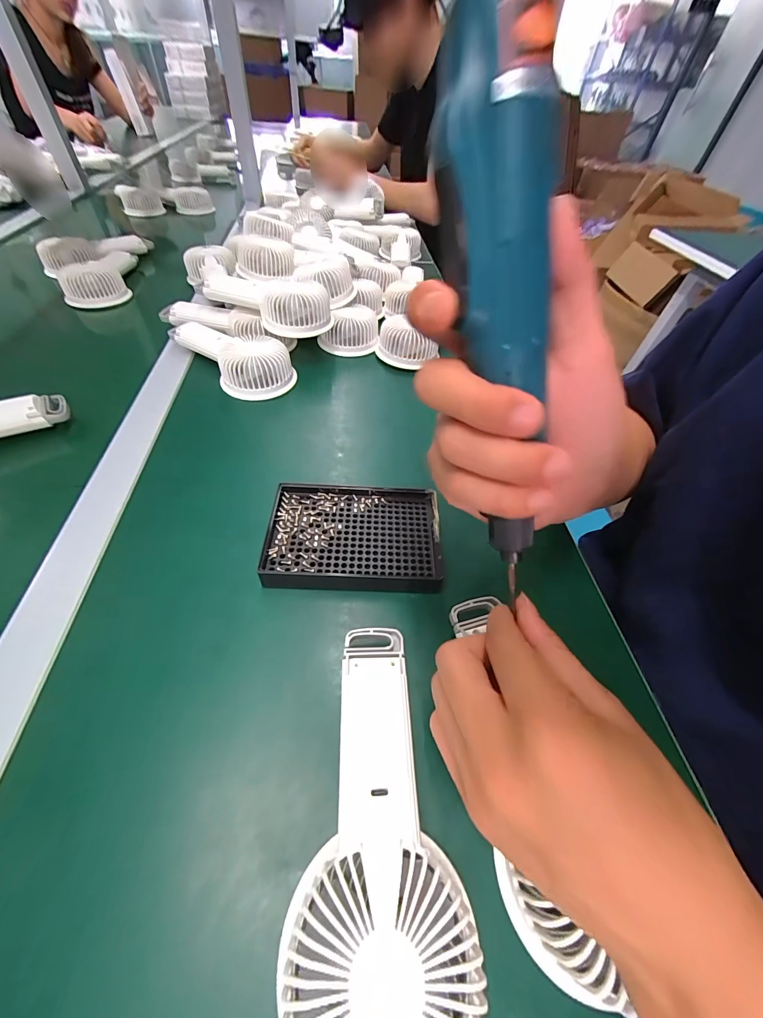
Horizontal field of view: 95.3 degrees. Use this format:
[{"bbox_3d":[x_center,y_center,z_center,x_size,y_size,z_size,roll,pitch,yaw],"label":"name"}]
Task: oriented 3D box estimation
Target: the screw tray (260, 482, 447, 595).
[{"bbox_3d":[-0.022,0.021,0.290,0.138,0.015,0.098,2,52,-4],"label":"screw tray"}]

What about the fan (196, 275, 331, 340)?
[{"bbox_3d":[-0.144,-0.272,0.453,0.168,0.046,0.083,29,55,16],"label":"fan"}]

